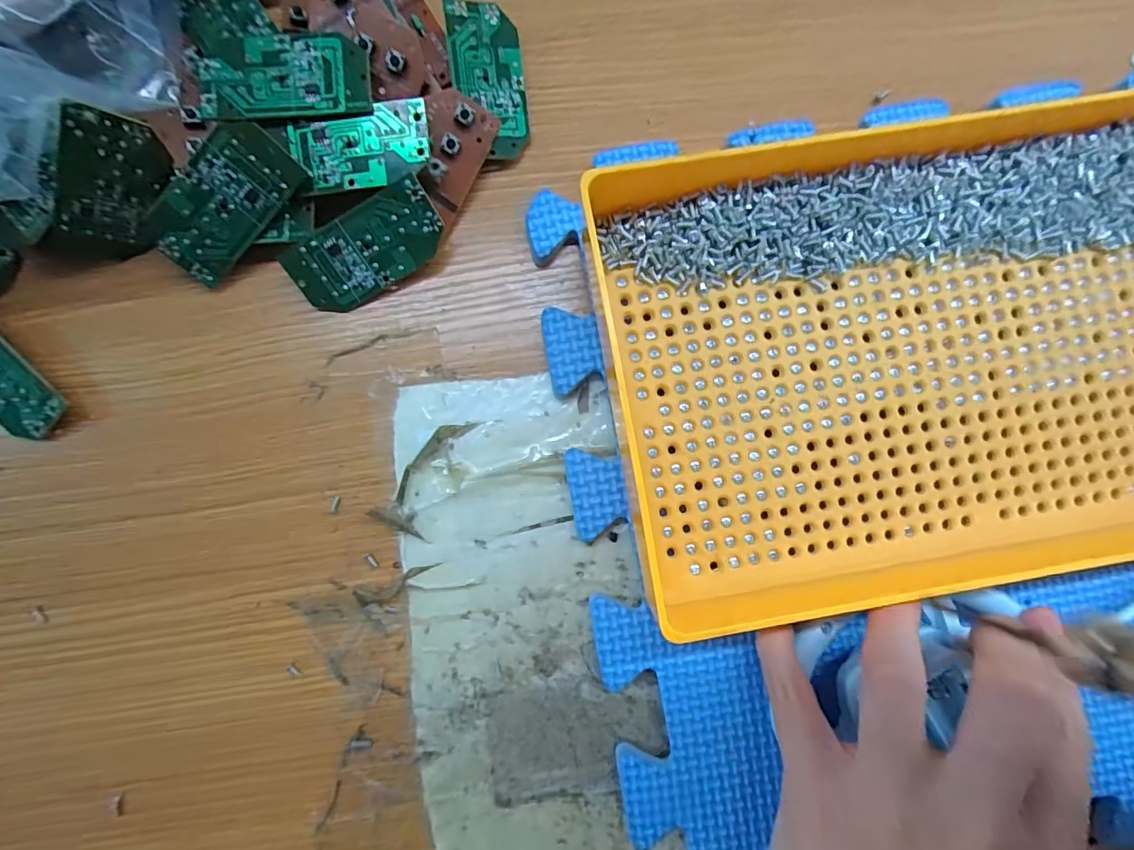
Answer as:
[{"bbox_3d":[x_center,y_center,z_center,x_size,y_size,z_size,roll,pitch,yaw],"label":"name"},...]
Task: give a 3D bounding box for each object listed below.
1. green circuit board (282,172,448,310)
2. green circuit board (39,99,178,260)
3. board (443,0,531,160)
[{"bbox_3d":[-0.076,-0.067,0.201,0.060,0.004,0.029,-29,113,6],"label":"green circuit board"},{"bbox_3d":[-0.164,-0.082,0.189,0.064,0.030,0.007,-40,64,33],"label":"green circuit board"},{"bbox_3d":[-0.031,-0.136,0.209,0.029,0.004,0.060,-7,91,-17],"label":"board"}]

